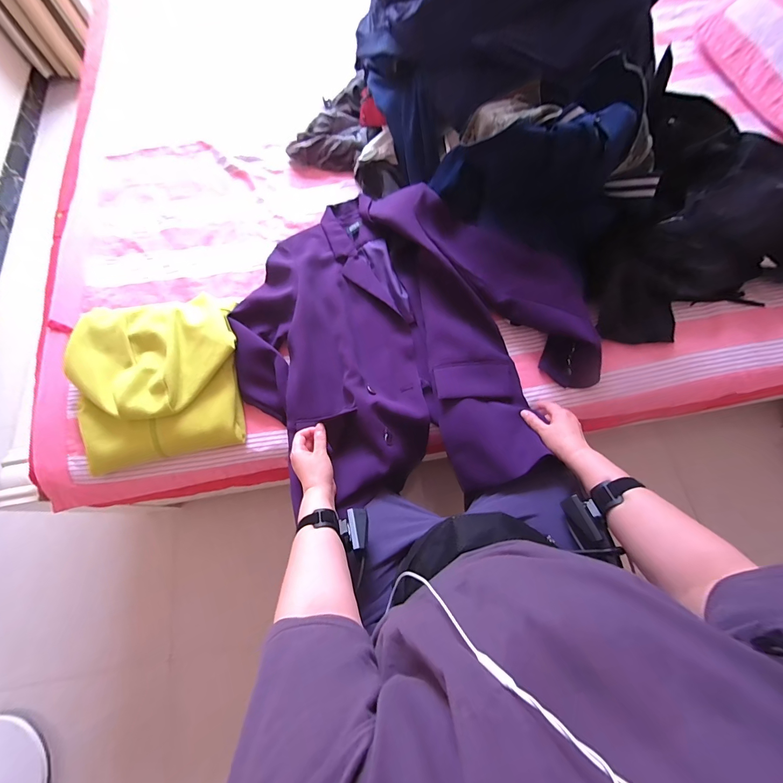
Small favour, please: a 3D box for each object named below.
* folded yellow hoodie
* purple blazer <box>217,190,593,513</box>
[{"bbox_3d":[-0.441,-0.029,0.680,0.286,0.101,0.302,-15,70,-2],"label":"folded yellow hoodie"},{"bbox_3d":[0.030,-0.126,0.712,0.660,0.111,0.648,-1,70,2],"label":"purple blazer"}]

